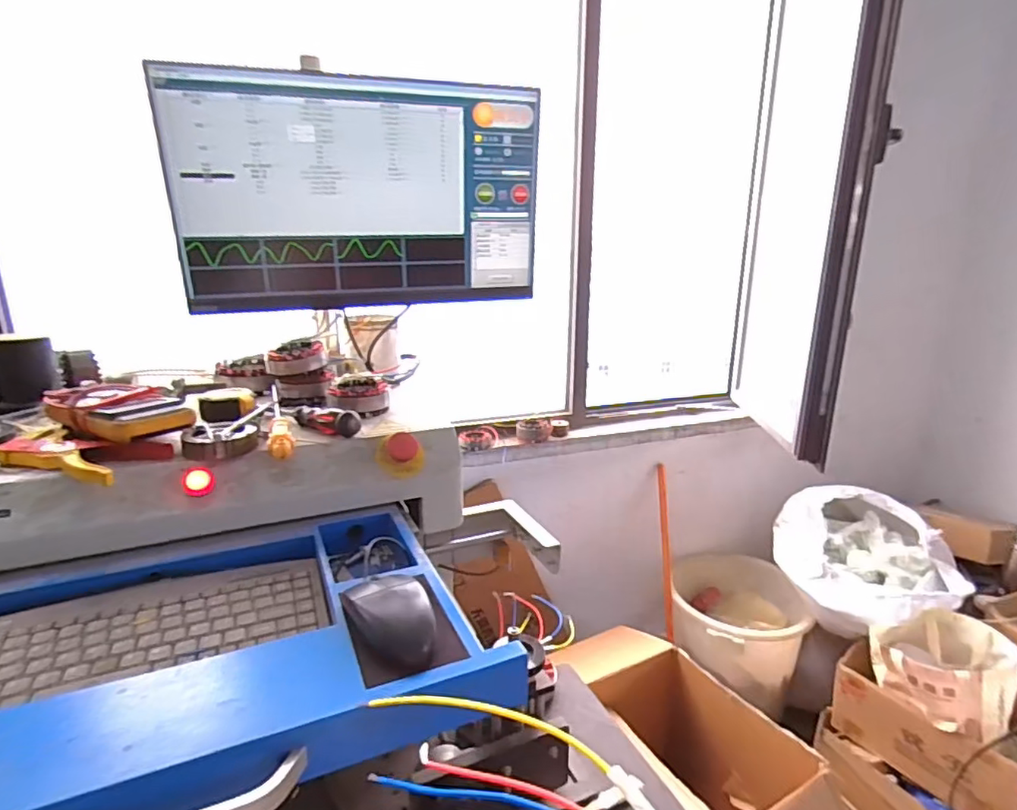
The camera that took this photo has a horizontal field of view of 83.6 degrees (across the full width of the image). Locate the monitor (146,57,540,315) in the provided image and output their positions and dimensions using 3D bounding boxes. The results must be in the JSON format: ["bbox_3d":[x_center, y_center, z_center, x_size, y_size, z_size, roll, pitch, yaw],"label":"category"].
[{"bbox_3d":[-0.190,-0.279,0.774,0.477,0.278,0.056,-6,17,-19],"label":"monitor"}]

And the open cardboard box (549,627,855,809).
[{"bbox_3d":[0.396,0.782,1.234,0.289,0.287,0.669,-9,19,-29],"label":"open cardboard box"}]

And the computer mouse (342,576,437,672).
[{"bbox_3d":[-0.094,0.173,0.468,0.059,0.032,0.096,-10,19,-31],"label":"computer mouse"}]

